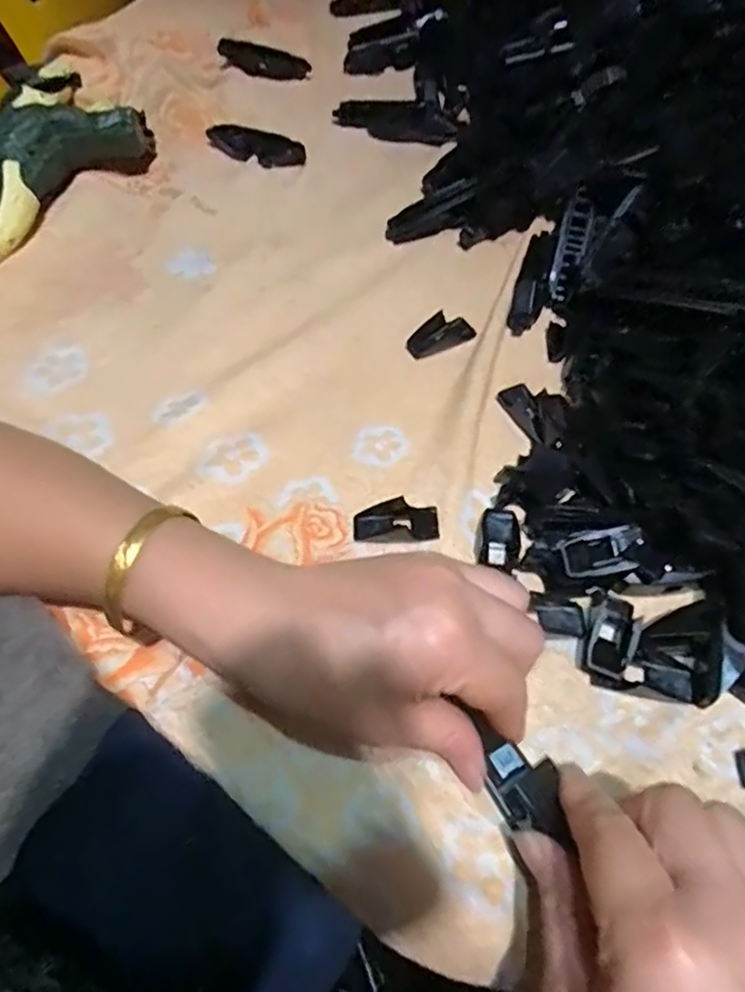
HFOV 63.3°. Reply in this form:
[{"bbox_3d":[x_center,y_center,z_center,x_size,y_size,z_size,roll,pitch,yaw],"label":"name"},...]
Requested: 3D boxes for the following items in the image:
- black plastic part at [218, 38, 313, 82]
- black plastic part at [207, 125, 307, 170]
[{"bbox_3d":[-0.103,-0.411,0.569,0.090,0.021,0.021,15,59,10],"label":"black plastic part"},{"bbox_3d":[-0.097,-0.284,0.489,0.082,0.020,0.020,10,59,8],"label":"black plastic part"}]

